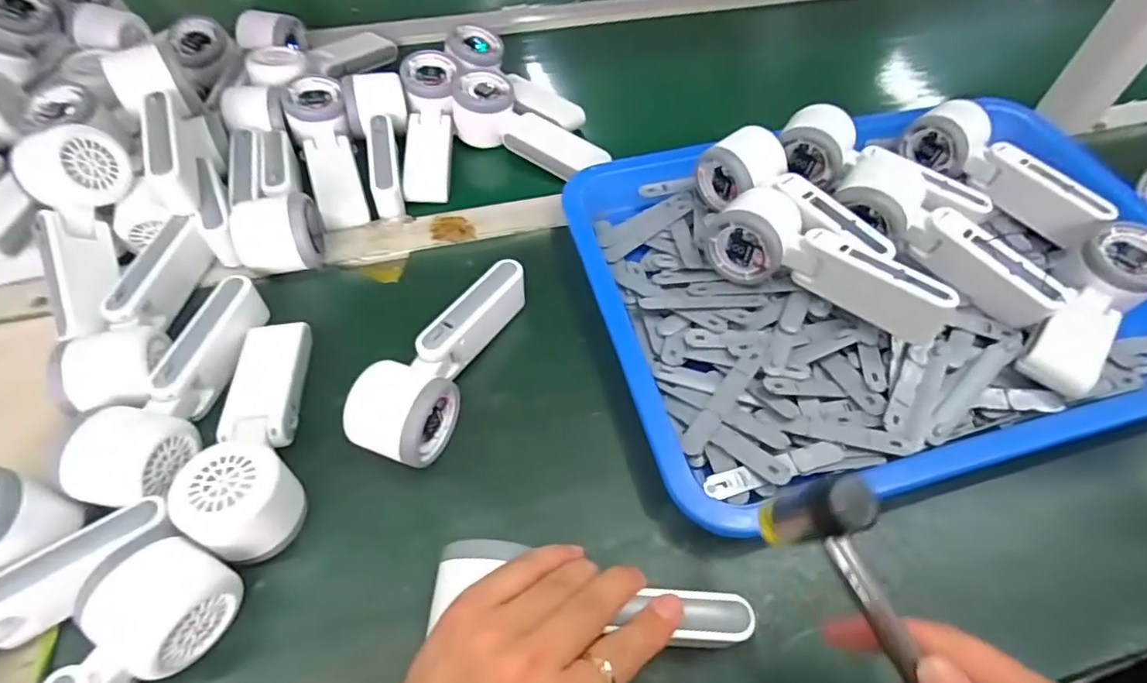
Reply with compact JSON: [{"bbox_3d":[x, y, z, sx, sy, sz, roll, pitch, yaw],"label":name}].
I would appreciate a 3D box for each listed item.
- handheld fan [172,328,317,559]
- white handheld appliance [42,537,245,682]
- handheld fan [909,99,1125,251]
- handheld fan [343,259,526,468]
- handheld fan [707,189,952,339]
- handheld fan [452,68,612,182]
[{"bbox_3d":[-0.205,0.054,0.366,0.058,0.056,0.168,-10,56,-7],"label":"handheld fan"},{"bbox_3d":[-0.241,0.183,0.278,0.054,0.053,0.167,21,58,14],"label":"white handheld appliance"},{"bbox_3d":[0.366,-0.147,0.481,0.042,0.054,0.158,-36,63,-23],"label":"handheld fan"},{"bbox_3d":[-0.089,0.010,0.395,0.054,0.057,0.160,20,58,13],"label":"handheld fan"},{"bbox_3d":[0.179,-0.053,0.408,0.164,0.057,0.065,37,63,22],"label":"handheld fan"},{"bbox_3d":[-0.042,-0.205,0.552,0.156,0.044,0.057,28,59,2],"label":"handheld fan"}]

